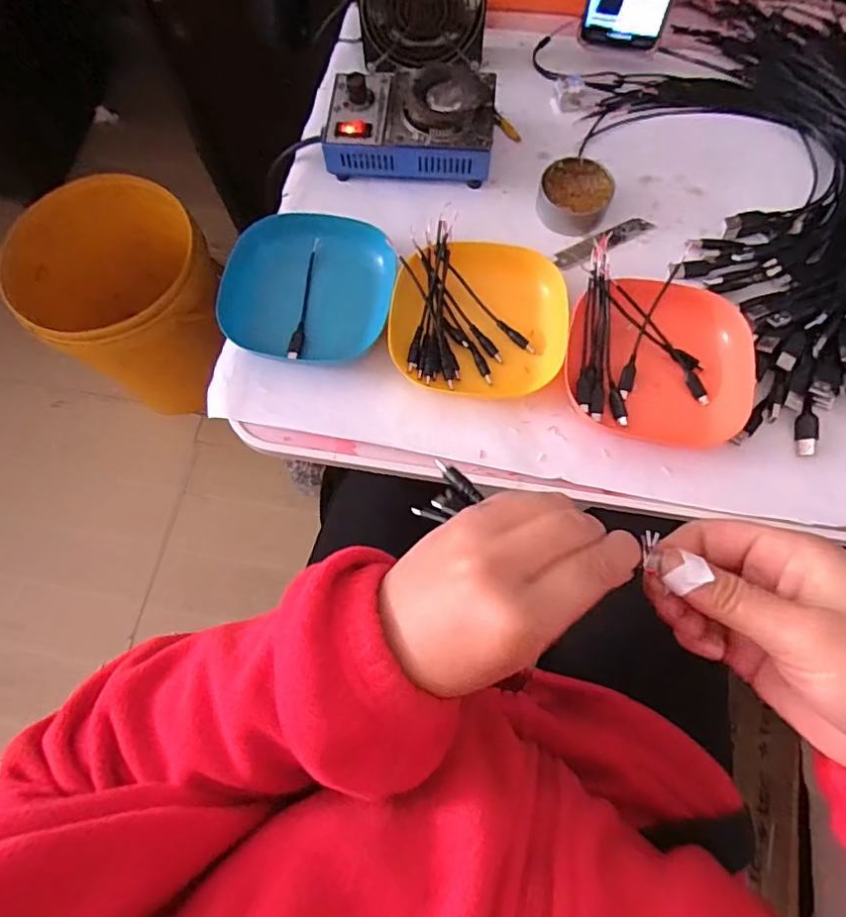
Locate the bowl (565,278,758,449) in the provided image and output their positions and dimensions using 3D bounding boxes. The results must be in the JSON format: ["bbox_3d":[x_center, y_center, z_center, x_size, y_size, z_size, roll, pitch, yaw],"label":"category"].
[{"bbox_3d":[0.184,-0.079,0.445,0.136,0.027,0.122,12,72,6],"label":"bowl"}]

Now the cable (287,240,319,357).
[{"bbox_3d":[-0.100,-0.136,0.482,0.009,0.010,0.115,6,72,4],"label":"cable"}]

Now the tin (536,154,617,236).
[{"bbox_3d":[0.136,-0.236,0.501,0.060,0.023,0.064,-1,72,2],"label":"tin"}]

